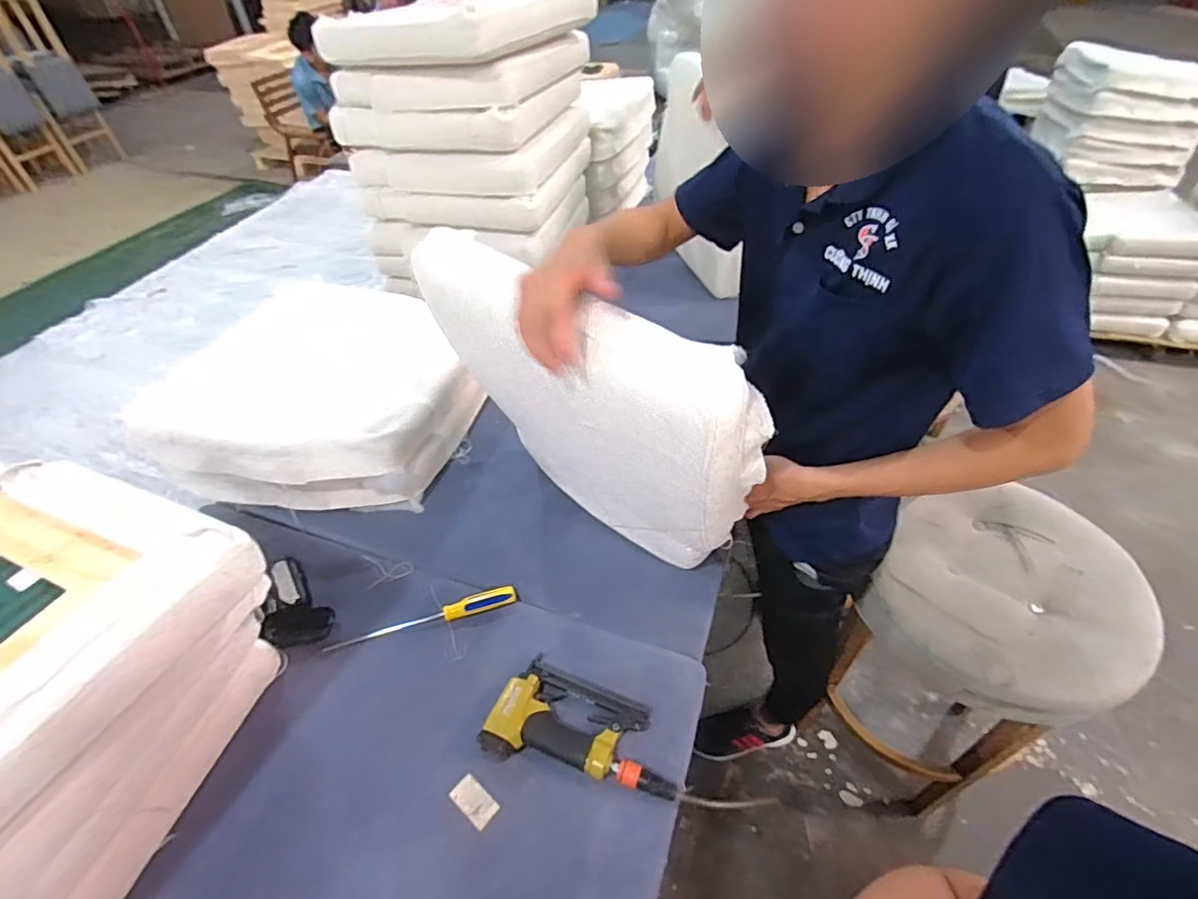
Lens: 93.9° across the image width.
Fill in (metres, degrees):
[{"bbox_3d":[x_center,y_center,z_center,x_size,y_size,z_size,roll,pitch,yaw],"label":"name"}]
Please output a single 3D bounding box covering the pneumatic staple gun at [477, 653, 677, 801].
[{"bbox_3d":[-0.017,0.369,0.746,0.250,0.058,0.132,10,48,13],"label":"pneumatic staple gun"}]

